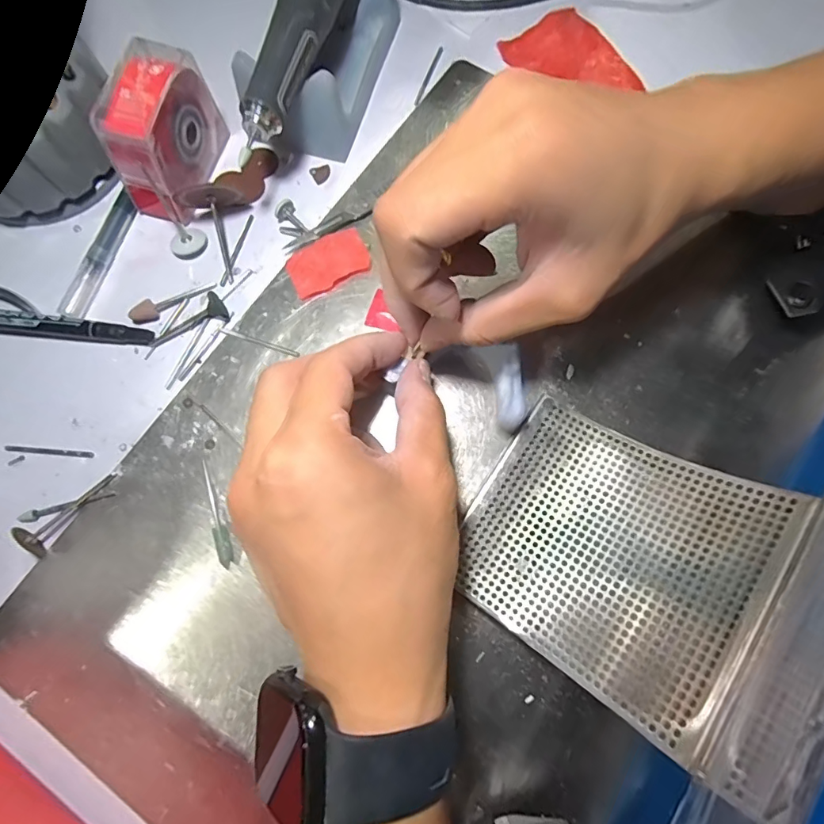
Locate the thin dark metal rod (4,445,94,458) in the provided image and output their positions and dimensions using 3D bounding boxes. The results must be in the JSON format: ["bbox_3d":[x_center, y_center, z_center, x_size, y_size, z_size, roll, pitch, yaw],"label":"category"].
[{"bbox_3d":[-0.177,0.019,0.227,0.043,0.004,0.004,5,78,2],"label":"thin dark metal rod"}]

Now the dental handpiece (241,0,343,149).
[{"bbox_3d":[-0.045,-0.218,0.233,0.020,0.021,0.190,16,78,4],"label":"dental handpiece"}]

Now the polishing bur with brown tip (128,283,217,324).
[{"bbox_3d":[-0.125,-0.059,0.242,0.044,0.006,0.009,-28,79,-5],"label":"polishing bur with brown tip"}]

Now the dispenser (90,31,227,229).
[{"bbox_3d":[-0.126,-0.139,0.237,0.029,0.053,0.065,14,78,4],"label":"dispenser"}]

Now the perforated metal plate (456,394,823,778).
[{"bbox_3d":[0.078,0.055,0.189,0.108,0.015,0.096,28,77,35],"label":"perforated metal plate"}]

